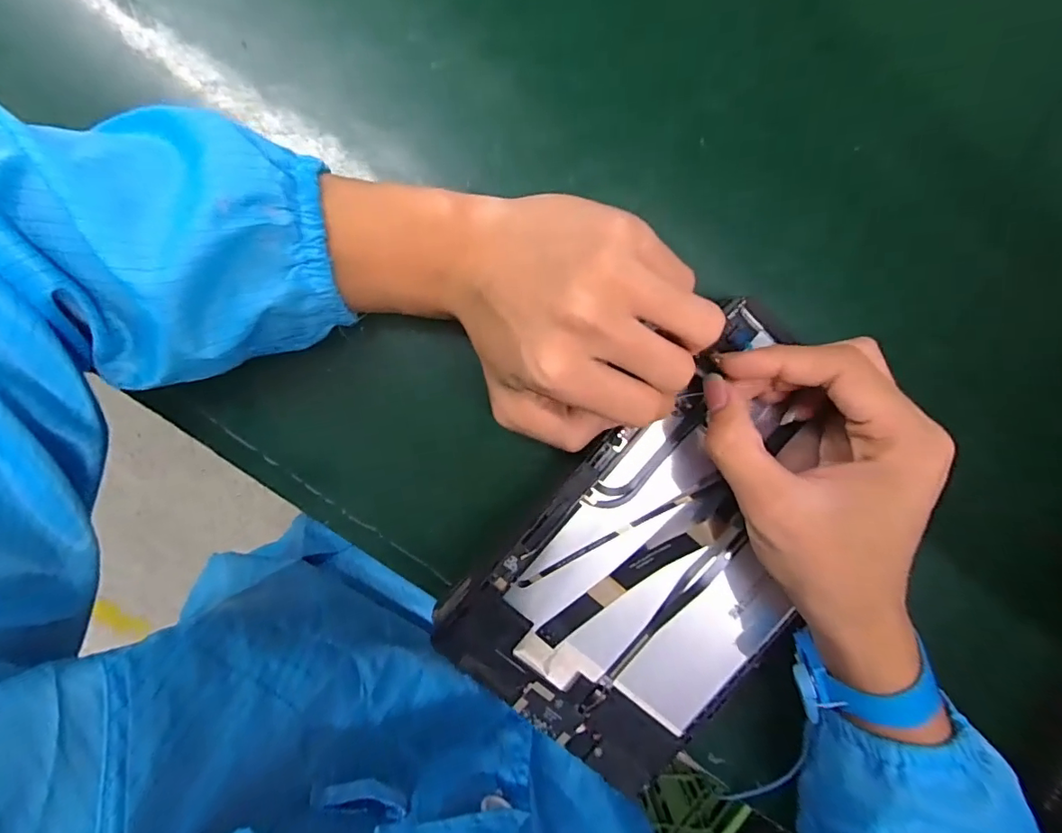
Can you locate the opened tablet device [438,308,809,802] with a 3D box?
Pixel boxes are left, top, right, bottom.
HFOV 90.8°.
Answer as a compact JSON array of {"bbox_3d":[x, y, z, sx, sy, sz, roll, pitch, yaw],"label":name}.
[{"bbox_3d":[0.081,0.076,0.284,0.155,0.020,0.231,42,89,-7],"label":"opened tablet device"}]

